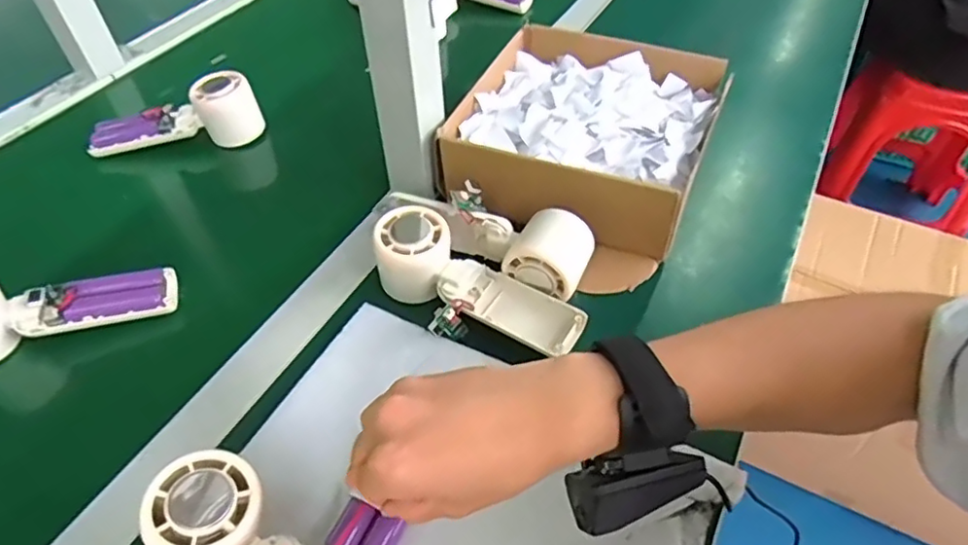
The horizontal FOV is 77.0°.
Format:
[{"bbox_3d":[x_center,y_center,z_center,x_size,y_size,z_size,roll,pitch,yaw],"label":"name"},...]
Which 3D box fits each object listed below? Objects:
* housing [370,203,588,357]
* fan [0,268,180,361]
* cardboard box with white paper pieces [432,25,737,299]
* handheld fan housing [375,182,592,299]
[{"bbox_3d":[-0.009,0.011,0.441,0.162,0.048,0.068,28,55,23],"label":"housing"},{"bbox_3d":[-0.318,0.017,0.445,0.158,0.055,0.047,-16,51,-13],"label":"fan"},{"bbox_3d":[0.086,-0.118,0.544,0.205,0.074,0.236,19,52,17],"label":"cardboard box with white paper pieces"},{"bbox_3d":[0.016,-0.029,0.472,0.139,0.056,0.059,24,53,20],"label":"handheld fan housing"}]

